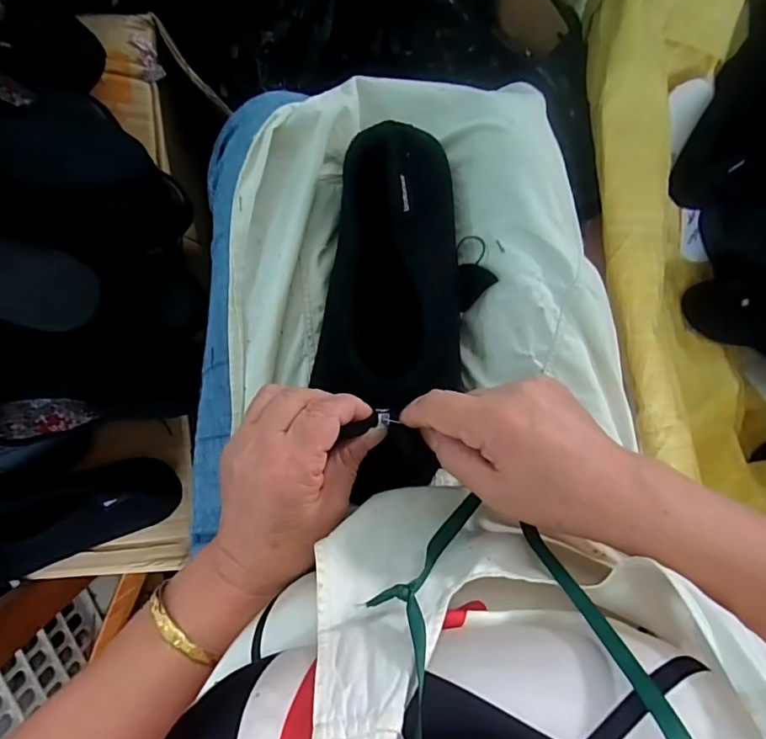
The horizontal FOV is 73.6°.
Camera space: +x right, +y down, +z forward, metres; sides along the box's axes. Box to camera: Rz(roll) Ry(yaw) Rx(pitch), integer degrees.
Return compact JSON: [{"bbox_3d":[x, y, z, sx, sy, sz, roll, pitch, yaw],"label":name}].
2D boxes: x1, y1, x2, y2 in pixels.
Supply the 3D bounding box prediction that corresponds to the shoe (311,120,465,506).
[{"bbox_3d":[0.006,-0.045,0.340,0.097,0.057,0.223,2,89,-3],"label":"shoe"}]

